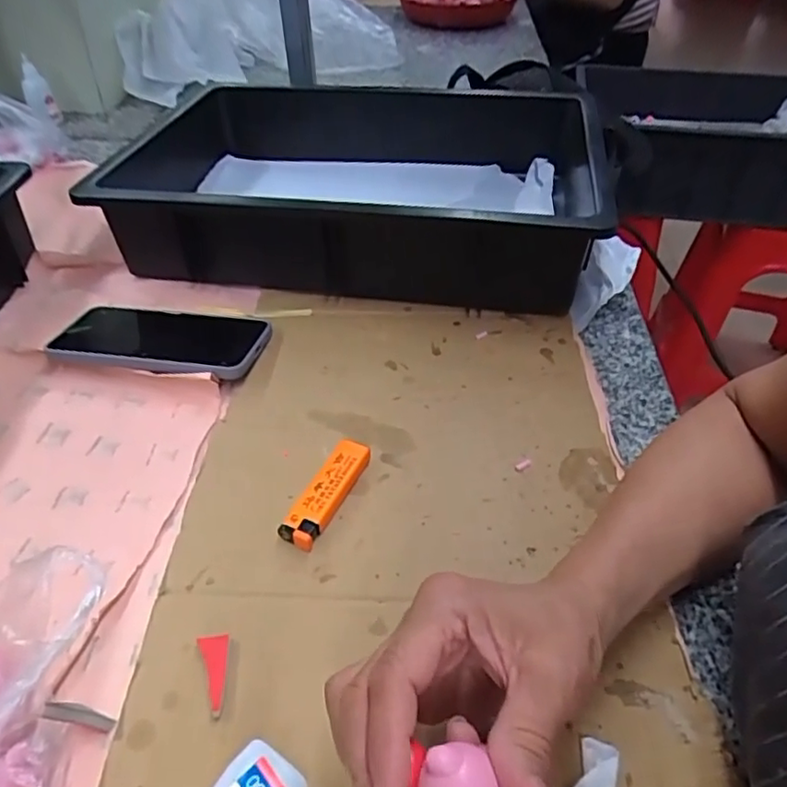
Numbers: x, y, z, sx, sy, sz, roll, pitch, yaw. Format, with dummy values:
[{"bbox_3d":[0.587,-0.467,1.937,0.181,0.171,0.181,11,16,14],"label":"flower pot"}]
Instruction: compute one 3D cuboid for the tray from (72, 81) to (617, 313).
[{"bbox_3d":[-0.026,-0.207,0.616,0.421,0.099,0.331,4,43,4],"label":"tray"}]

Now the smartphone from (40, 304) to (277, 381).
[{"bbox_3d":[-0.183,-0.045,0.496,0.158,0.012,0.083,6,34,9],"label":"smartphone"}]

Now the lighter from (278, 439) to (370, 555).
[{"bbox_3d":[-0.043,0.062,0.391,0.026,0.015,0.078,19,47,18],"label":"lighter"}]

